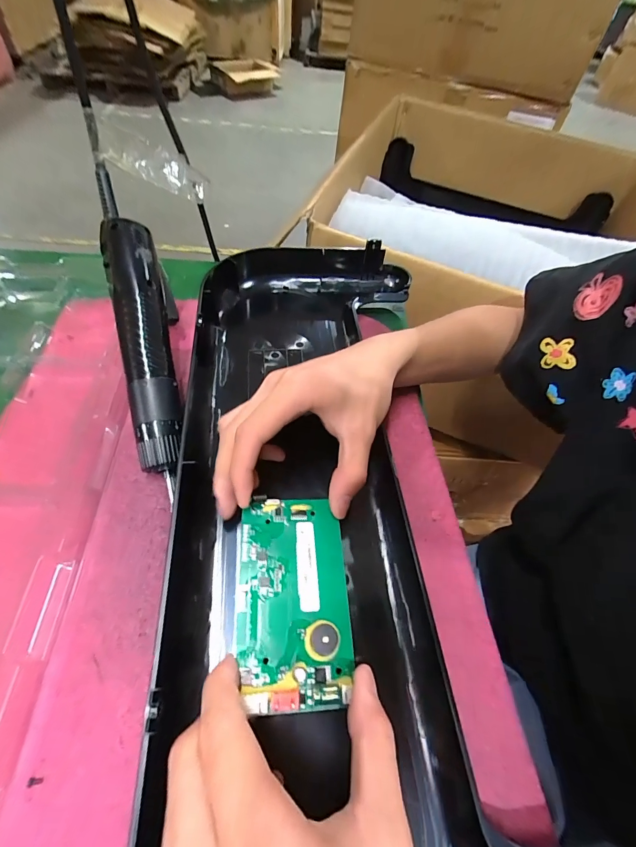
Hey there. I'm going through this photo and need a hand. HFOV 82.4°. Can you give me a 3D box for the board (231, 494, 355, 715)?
[{"bbox_3d":[-0.014,0.091,0.201,0.061,0.011,0.105,0,55,-5],"label":"board"}]

